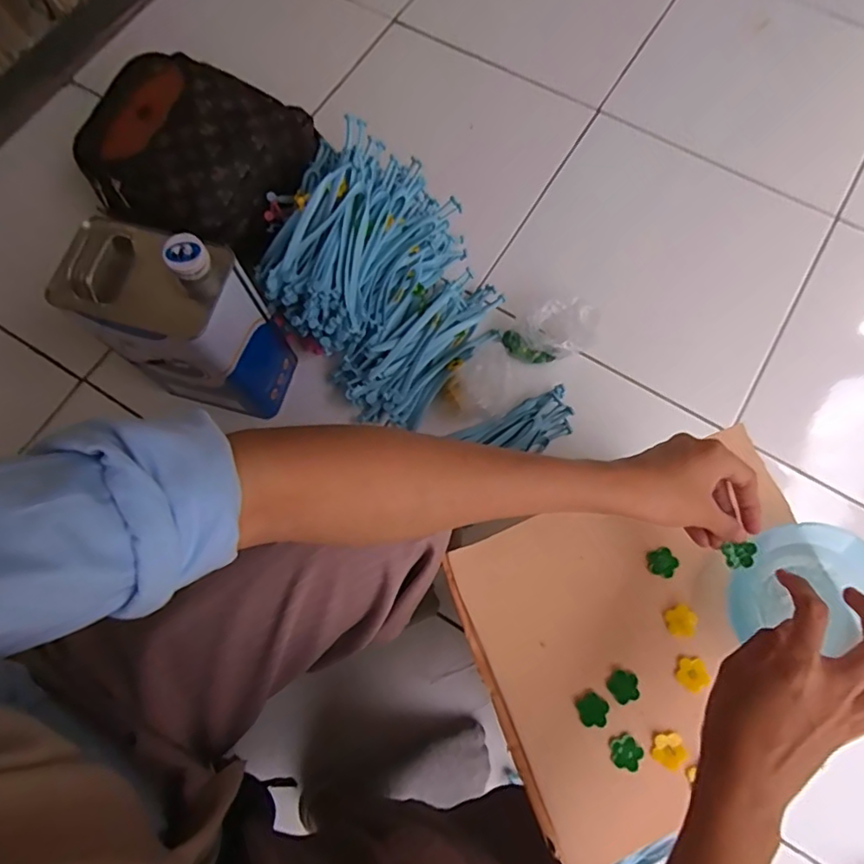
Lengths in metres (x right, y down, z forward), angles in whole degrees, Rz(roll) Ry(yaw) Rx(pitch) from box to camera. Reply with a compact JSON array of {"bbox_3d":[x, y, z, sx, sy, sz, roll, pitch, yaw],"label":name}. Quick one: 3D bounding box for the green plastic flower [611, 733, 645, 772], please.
[{"bbox_3d":[0.142,0.234,0.394,0.023,0.004,0.022,0,73,1],"label":"green plastic flower"}]

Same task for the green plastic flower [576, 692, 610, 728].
[{"bbox_3d":[0.119,0.207,0.402,0.023,0.004,0.022,0,73,1],"label":"green plastic flower"}]

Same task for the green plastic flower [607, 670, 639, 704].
[{"bbox_3d":[0.145,0.192,0.408,0.022,0.004,0.022,4,73,2],"label":"green plastic flower"}]

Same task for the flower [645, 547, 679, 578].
[{"bbox_3d":[0.187,0.106,0.439,0.023,0.004,0.023,0,73,1],"label":"flower"}]

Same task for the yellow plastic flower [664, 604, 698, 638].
[{"bbox_3d":[0.196,0.148,0.424,0.022,0.006,0.023,4,73,2],"label":"yellow plastic flower"}]

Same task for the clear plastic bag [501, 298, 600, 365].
[{"bbox_3d":[0.166,-0.134,0.734,0.126,0.053,0.076,-25,74,-7],"label":"clear plastic bag"}]

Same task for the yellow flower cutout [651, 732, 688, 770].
[{"bbox_3d":[0.173,0.234,0.396,0.023,0.004,0.022,0,73,1],"label":"yellow flower cutout"}]

